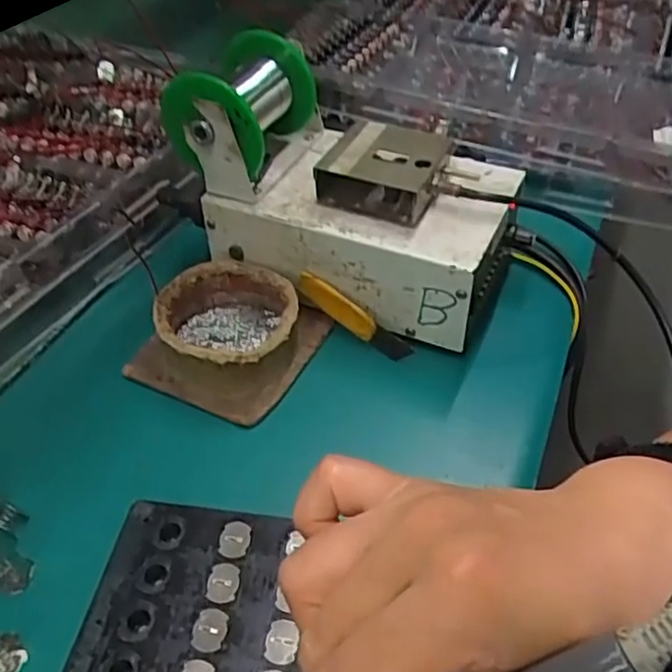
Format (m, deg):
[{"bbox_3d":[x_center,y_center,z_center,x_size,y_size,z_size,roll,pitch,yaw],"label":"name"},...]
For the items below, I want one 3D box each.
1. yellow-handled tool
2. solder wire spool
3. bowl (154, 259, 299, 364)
[{"bbox_3d":[0.012,-0.012,0.418,0.080,0.019,0.012,37,52,9],"label":"yellow-handled tool"},{"bbox_3d":[-0.059,-0.147,0.425,0.065,0.061,0.095,13,44,17],"label":"solder wire spool"},{"bbox_3d":[-0.064,-0.006,0.408,0.078,0.037,0.082,0,44,0],"label":"bowl"}]

